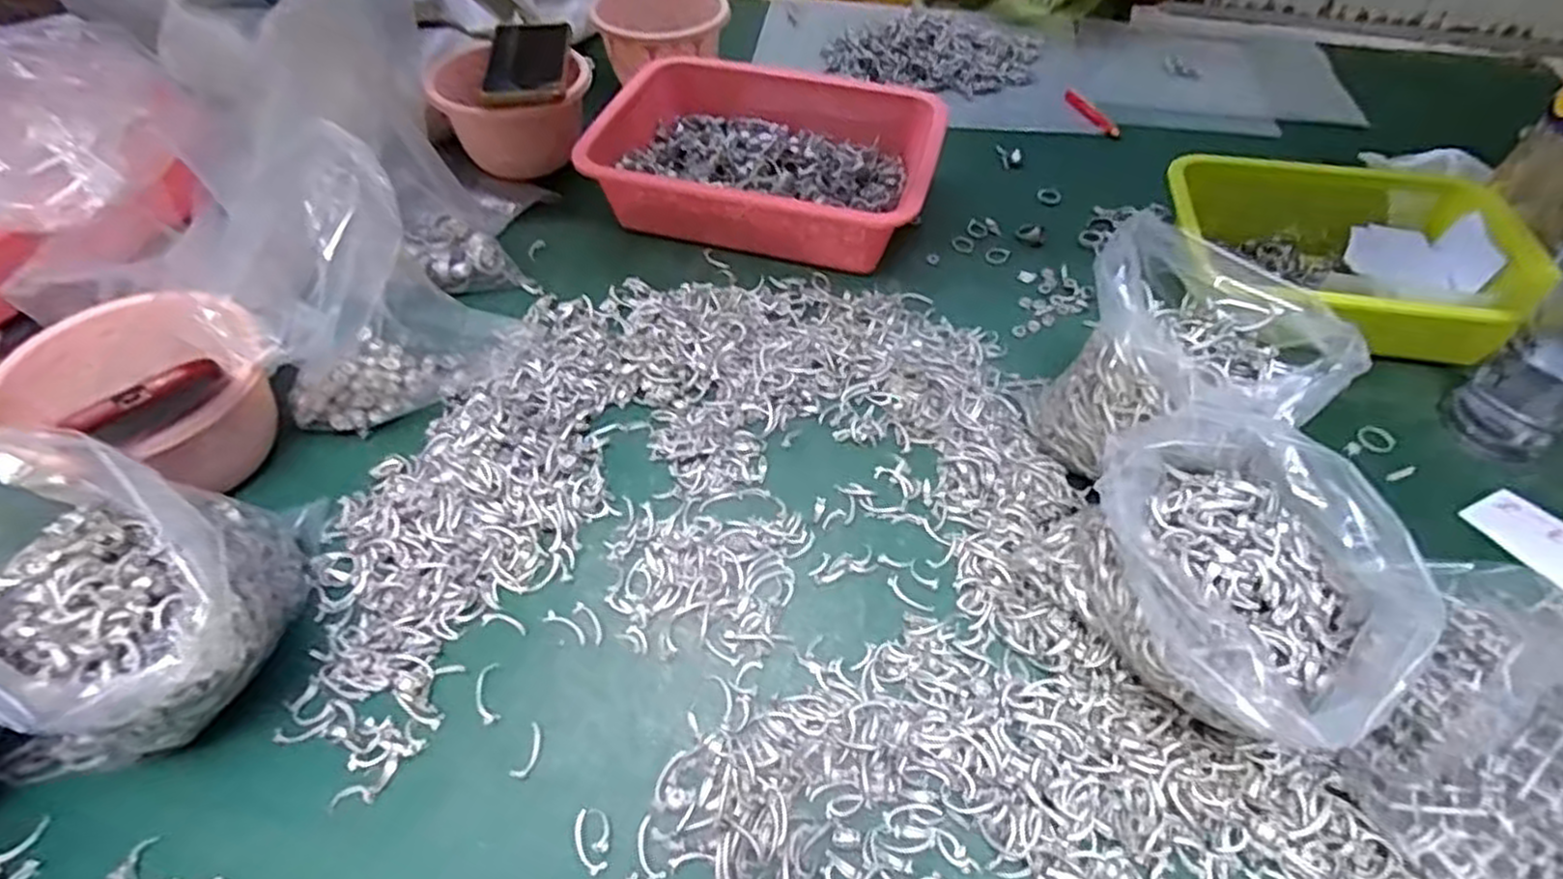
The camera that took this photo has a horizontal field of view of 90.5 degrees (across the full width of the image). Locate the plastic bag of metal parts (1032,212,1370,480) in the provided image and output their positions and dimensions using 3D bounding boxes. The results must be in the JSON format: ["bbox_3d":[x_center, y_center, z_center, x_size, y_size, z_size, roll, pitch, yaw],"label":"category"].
[{"bbox_3d":[0.248,-0.033,0.487,0.141,0.143,0.109,23,54,17],"label":"plastic bag of metal parts"}]

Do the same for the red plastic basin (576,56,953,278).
[{"bbox_3d":[-0.007,-0.271,0.730,0.291,0.079,0.236,9,51,7],"label":"red plastic basin"}]

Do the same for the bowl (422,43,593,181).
[{"bbox_3d":[-0.253,-0.305,0.745,0.138,0.096,0.126,1,51,-1],"label":"bowl"}]

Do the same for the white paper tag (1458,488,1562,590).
[{"bbox_3d":[0.496,0.065,0.506,0.054,0.005,0.075,-24,47,-14],"label":"white paper tag"}]

